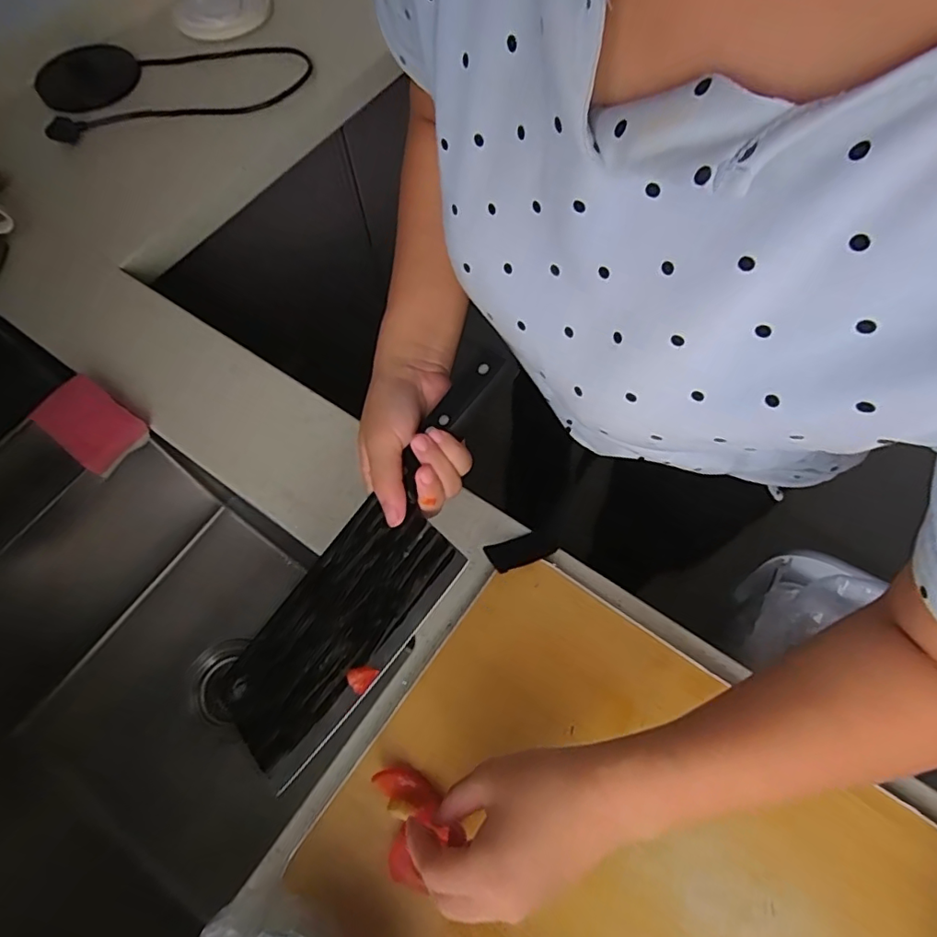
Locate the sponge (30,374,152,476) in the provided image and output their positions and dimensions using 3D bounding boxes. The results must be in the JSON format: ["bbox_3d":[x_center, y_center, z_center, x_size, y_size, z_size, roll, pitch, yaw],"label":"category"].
[{"bbox_3d":[-0.364,-0.045,0.519,0.092,0.038,0.063,32,70,16],"label":"sponge"}]

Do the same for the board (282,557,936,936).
[{"bbox_3d":[0.111,0.273,0.352,0.390,0.023,0.288,32,70,16],"label":"board"}]

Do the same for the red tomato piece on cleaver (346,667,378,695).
[{"bbox_3d":[-0.063,0.123,0.321,0.014,0.008,0.017,40,72,18],"label":"red tomato piece on cleaver"}]

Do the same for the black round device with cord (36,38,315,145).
[{"bbox_3d":[-0.421,-0.563,0.777,0.367,0.030,0.210,-17,66,-6],"label":"black round device with cord"}]

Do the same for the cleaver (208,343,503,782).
[{"bbox_3d":[-0.055,0.058,0.344,0.088,0.021,0.283,34,89,16],"label":"cleaver"}]

